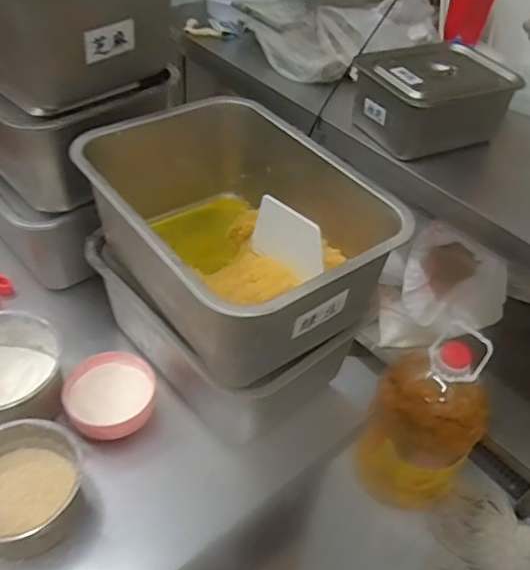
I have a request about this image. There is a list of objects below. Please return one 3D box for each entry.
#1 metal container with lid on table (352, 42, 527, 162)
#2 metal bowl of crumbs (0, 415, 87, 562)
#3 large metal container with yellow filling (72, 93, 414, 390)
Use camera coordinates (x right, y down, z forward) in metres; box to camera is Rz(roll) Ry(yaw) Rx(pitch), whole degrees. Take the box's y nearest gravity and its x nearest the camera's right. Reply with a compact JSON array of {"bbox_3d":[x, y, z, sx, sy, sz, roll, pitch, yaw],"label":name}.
[{"bbox_3d":[0.393,-0.431,1.310,0.330,0.146,0.247,-18,49,-23],"label":"metal container with lid on table"},{"bbox_3d":[-0.265,0.214,0.607,0.124,0.079,0.130,3,44,-3],"label":"metal bowl of crumbs"},{"bbox_3d":[-0.025,-0.072,0.671,0.294,0.147,0.338,-27,53,-30],"label":"large metal container with yellow filling"}]

